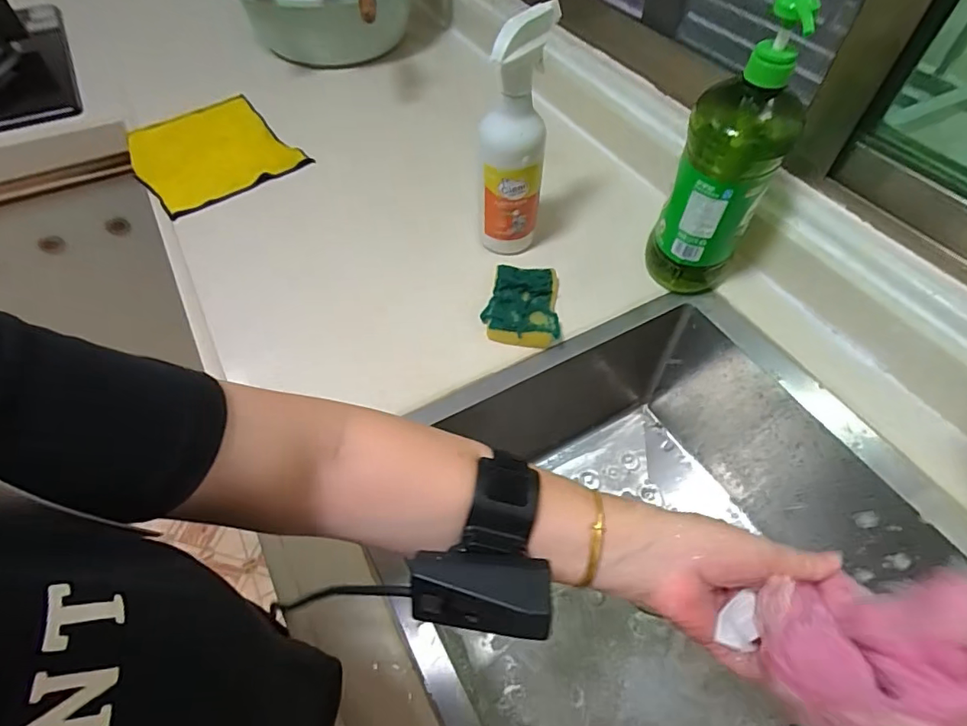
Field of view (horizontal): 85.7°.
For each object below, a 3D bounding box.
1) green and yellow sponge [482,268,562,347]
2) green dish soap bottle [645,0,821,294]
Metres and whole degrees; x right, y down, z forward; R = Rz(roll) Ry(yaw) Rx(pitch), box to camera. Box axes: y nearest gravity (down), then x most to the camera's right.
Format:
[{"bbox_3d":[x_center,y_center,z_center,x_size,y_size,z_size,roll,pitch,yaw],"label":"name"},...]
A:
[{"bbox_3d":[0.040,-0.059,0.552,0.075,0.026,0.092,4,54,2],"label":"green and yellow sponge"},{"bbox_3d":[0.231,-0.187,0.497,0.085,0.268,0.085,23,57,15],"label":"green dish soap bottle"}]

